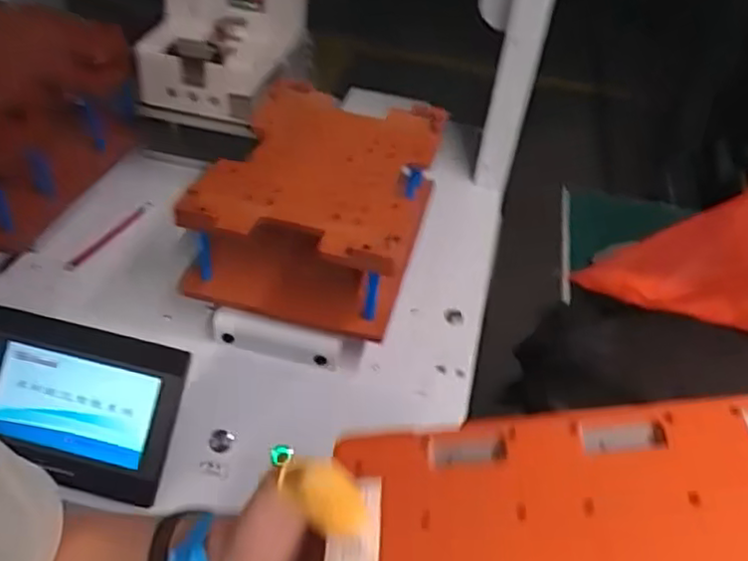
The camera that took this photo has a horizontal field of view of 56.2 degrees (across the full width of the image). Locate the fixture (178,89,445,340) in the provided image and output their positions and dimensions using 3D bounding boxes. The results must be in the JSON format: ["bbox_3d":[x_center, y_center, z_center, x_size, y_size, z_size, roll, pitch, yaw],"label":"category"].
[{"bbox_3d":[-0.050,-0.079,0.692,0.189,0.105,0.251,11,40,5],"label":"fixture"}]

